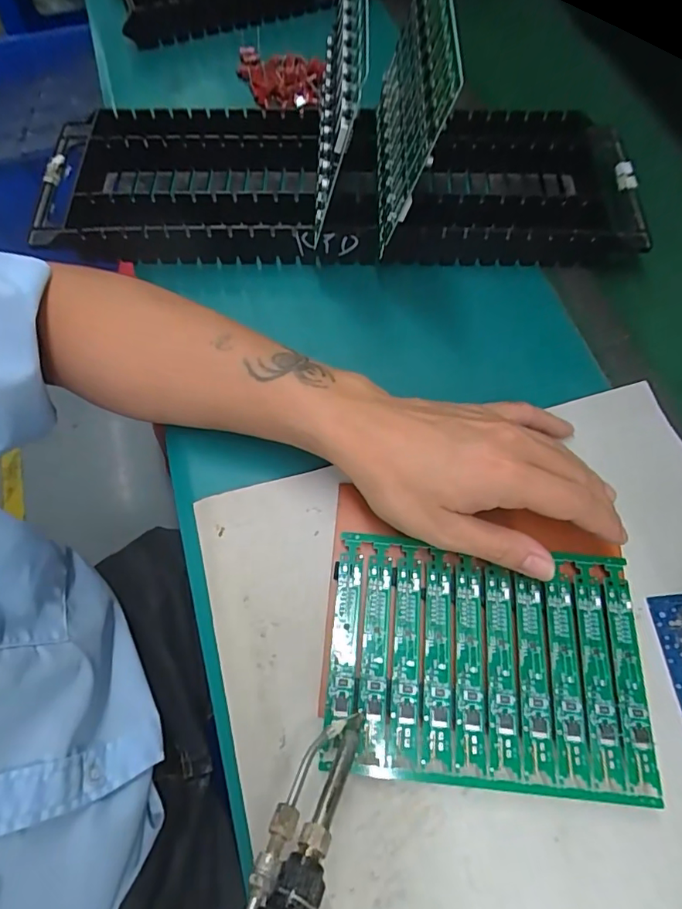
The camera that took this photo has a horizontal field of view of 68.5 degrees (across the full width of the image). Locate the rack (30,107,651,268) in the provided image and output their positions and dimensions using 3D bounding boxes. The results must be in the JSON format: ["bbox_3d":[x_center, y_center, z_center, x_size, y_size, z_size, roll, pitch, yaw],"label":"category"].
[{"bbox_3d":[0.001,-0.212,0.397,0.462,0.045,0.147,-2,67,0],"label":"rack"}]

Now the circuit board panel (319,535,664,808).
[{"bbox_3d":[0.077,0.109,0.269,0.162,0.007,0.118,5,67,3],"label":"circuit board panel"}]

